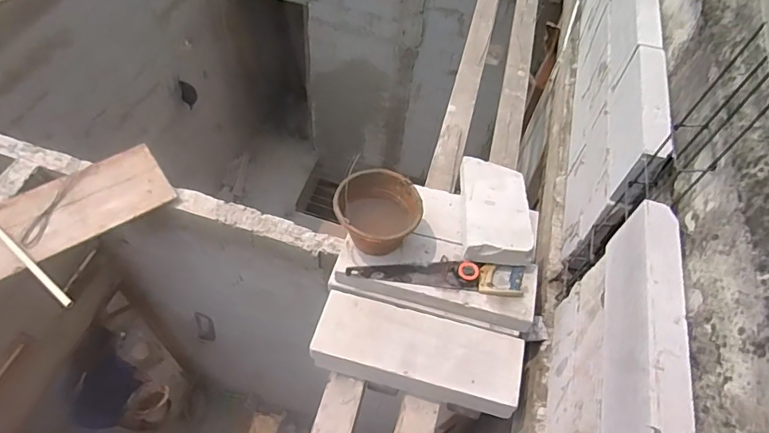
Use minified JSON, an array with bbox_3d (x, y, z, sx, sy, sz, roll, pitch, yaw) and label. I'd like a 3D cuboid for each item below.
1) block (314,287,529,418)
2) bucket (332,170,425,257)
[{"bbox_3d":[0.097,0.413,1.475,0.612,0.127,0.215,16,55,6],"label":"block"},{"bbox_3d":[-0.022,0.004,1.498,0.250,0.176,0.245,3,55,-4],"label":"bucket"}]

